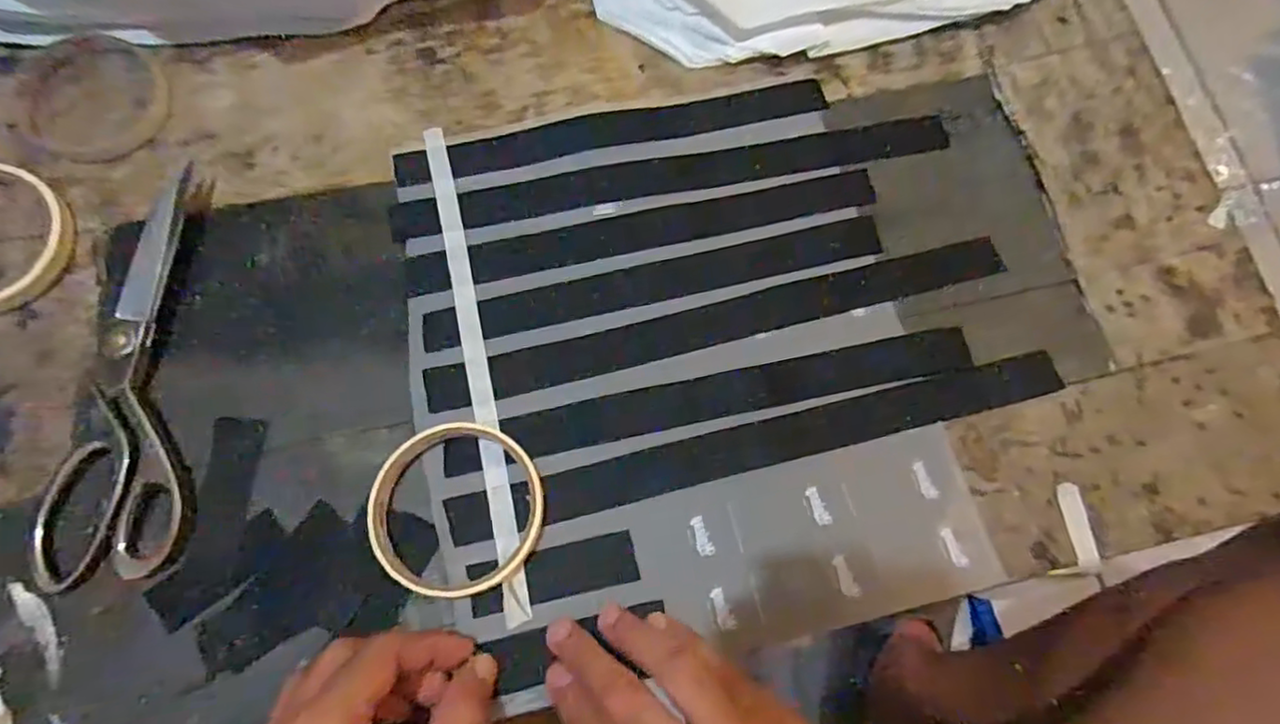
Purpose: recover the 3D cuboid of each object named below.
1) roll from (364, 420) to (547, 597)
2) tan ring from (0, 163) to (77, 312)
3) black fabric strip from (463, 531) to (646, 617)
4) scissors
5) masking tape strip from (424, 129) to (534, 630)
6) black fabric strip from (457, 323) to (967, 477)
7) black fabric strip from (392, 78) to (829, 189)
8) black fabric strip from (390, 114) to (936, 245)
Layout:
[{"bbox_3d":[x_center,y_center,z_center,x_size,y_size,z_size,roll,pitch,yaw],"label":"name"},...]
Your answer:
[{"bbox_3d":[-0.092,0.074,0.329,0.085,0.017,0.085,0,71,-1],"label":"roll"},{"bbox_3d":[-0.368,-0.069,0.355,0.093,0.019,0.089,22,72,6],"label":"tan ring"},{"bbox_3d":[-0.044,0.107,0.327,0.084,0.008,0.025,-12,73,-4],"label":"black fabric strip"},{"bbox_3d":[-0.278,0.002,0.344,0.070,0.013,0.219,-10,72,-5],"label":"scissors"},{"bbox_3d":[-0.094,-0.009,0.362,0.013,0.008,0.296,-13,72,-6],"label":"masking tape strip"},{"bbox_3d":[0.043,0.019,0.357,0.295,0.006,0.025,-11,72,-5],"label":"black fabric strip"},{"bbox_3d":[-0.016,-0.150,0.415,0.277,0.006,0.031,-13,72,-6],"label":"black fabric strip"},{"bbox_3d":[0.024,-0.117,0.406,0.352,0.005,0.028,-11,72,-5],"label":"black fabric strip"}]

